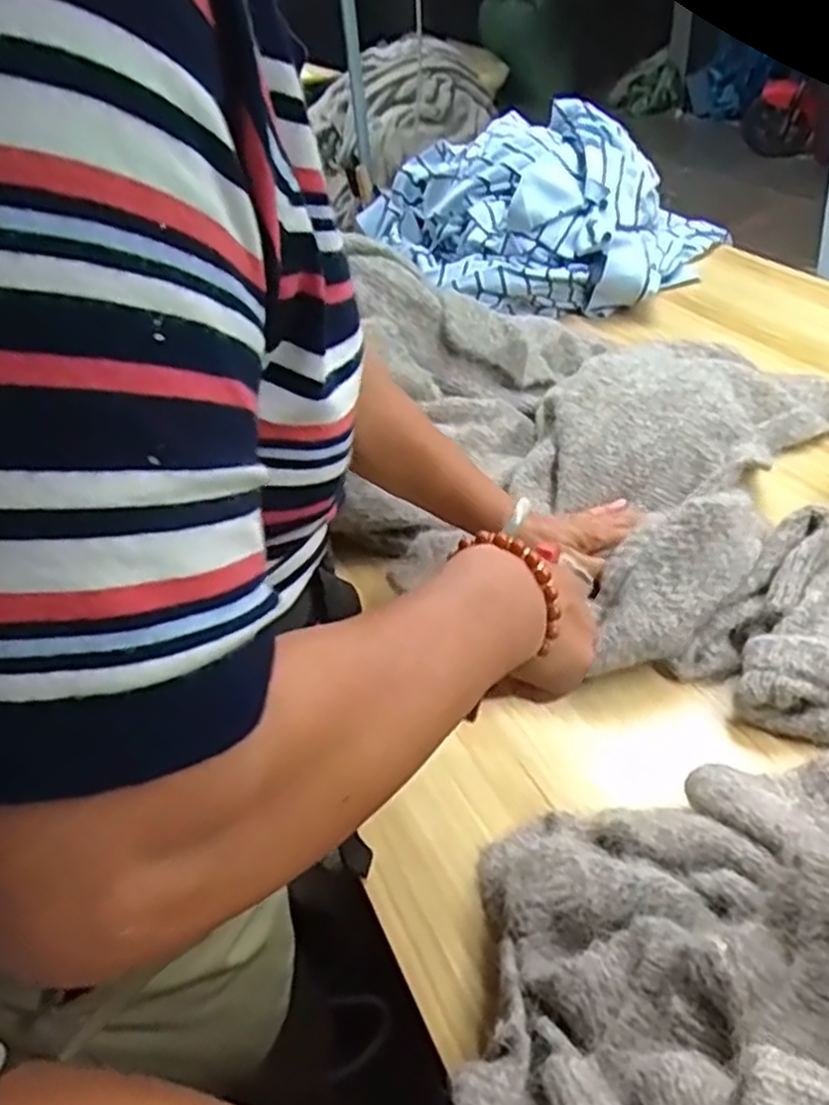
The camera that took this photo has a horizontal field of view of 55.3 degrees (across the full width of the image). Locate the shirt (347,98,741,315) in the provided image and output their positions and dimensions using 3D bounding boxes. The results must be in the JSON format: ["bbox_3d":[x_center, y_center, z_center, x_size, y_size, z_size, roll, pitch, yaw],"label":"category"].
[{"bbox_3d":[0.210,-0.513,1.193,0.553,0.212,0.295,-2,40,7],"label":"shirt"}]

